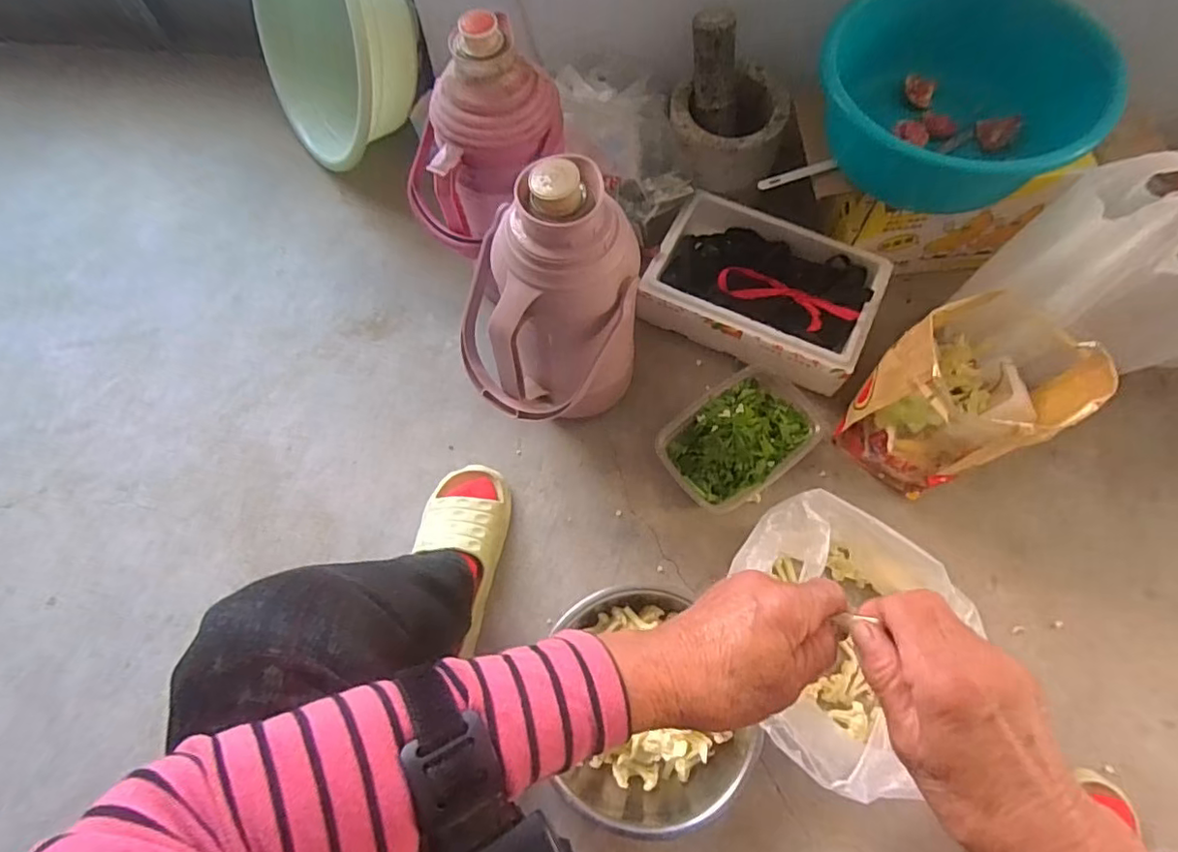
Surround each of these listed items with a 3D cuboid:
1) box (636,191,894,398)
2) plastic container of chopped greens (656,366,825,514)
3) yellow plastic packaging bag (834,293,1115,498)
[{"bbox_3d":[0.245,-0.191,0.842,0.304,0.069,0.212,26,72,11],"label":"box"},{"bbox_3d":[0.201,0.016,0.794,0.208,0.046,0.140,-35,72,-10],"label":"plastic container of chopped greens"},{"bbox_3d":[0.447,-0.033,0.718,0.206,0.206,0.168,-27,71,-8],"label":"yellow plastic packaging bag"}]

